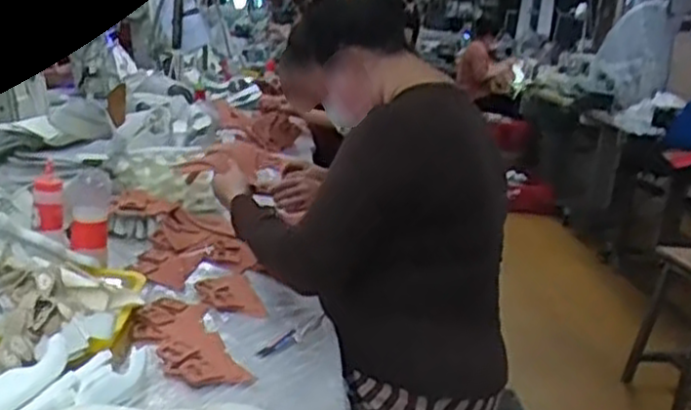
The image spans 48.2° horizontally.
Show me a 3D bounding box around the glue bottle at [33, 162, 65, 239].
[{"bbox_3d":[-0.499,-0.006,1.303,0.049,0.128,0.035,-2,-12,-32],"label":"glue bottle"}]

